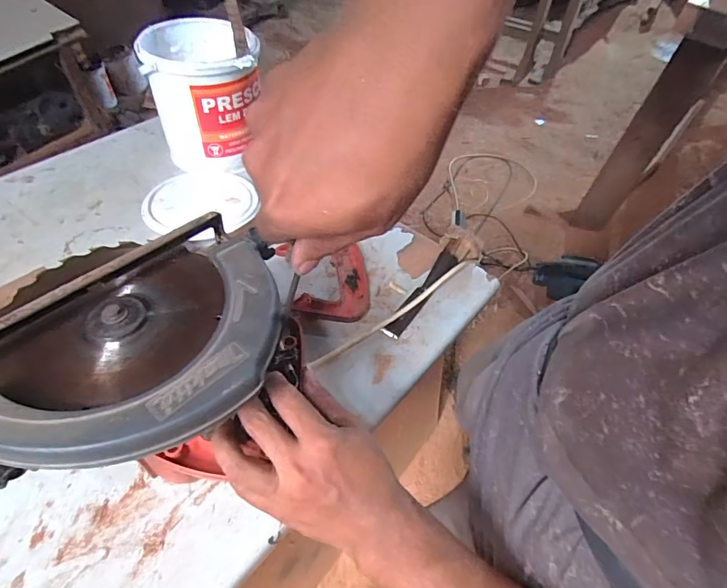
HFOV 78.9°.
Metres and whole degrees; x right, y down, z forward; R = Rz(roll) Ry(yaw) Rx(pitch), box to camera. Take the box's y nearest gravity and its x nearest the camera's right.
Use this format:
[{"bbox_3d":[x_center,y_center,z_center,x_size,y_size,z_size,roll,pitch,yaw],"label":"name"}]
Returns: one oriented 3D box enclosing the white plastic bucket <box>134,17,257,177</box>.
[{"bbox_3d":[-0.258,-0.337,0.749,0.172,0.176,0.179,-9,53,-8],"label":"white plastic bucket"}]

